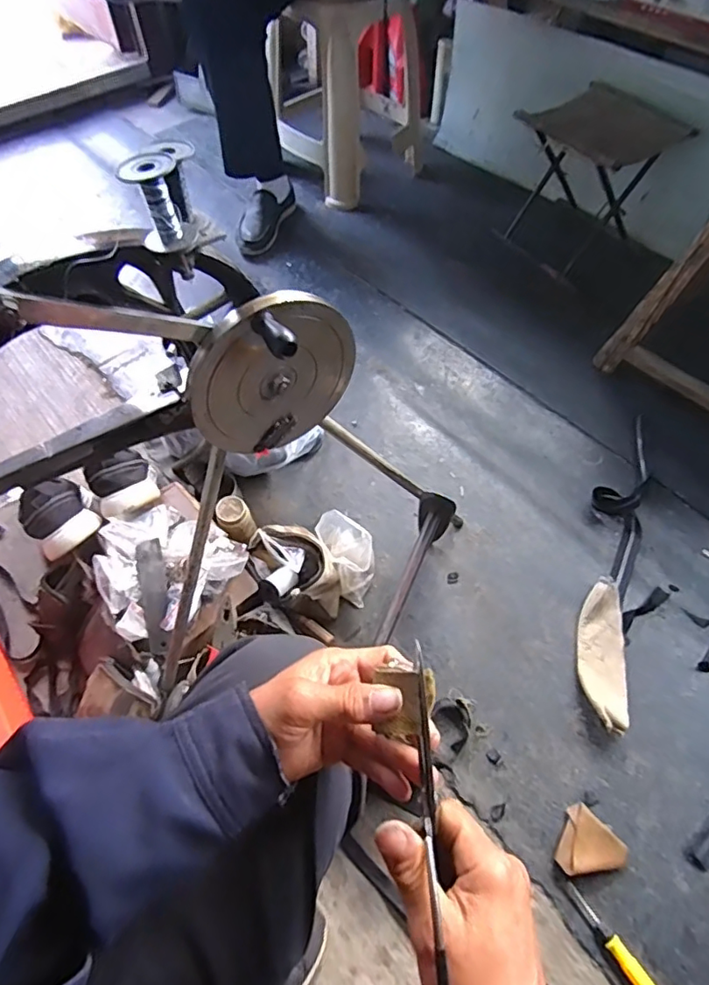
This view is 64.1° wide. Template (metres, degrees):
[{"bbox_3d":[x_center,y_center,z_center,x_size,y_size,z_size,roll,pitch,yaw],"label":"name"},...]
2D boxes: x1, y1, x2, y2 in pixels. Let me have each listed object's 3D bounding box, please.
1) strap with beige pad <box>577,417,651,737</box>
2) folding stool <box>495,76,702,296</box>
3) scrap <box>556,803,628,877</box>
[{"bbox_3d":[0.408,0.093,0.886,0.083,0.033,0.538,15,58,11],"label":"strap with beige pad"},{"bbox_3d":[0.459,-0.622,1.170,0.217,0.268,0.251,-31,61,-18],"label":"folding stool"},{"bbox_3d":[0.287,0.428,0.683,0.068,0.020,0.075,21,60,15],"label":"scrap"}]

